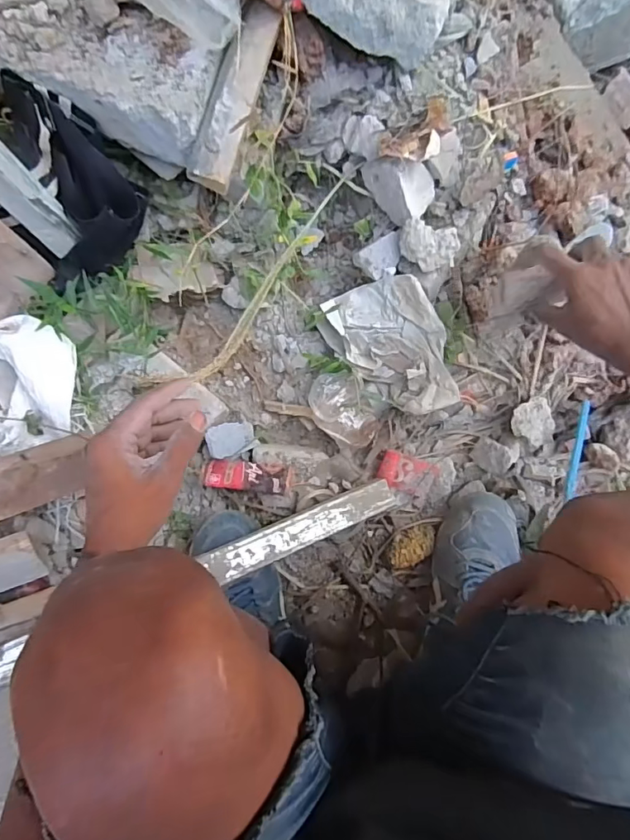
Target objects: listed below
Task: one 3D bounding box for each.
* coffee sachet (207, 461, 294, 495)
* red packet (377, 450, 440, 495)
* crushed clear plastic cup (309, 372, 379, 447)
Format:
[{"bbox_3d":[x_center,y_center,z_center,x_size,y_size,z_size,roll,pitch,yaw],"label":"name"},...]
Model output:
[{"bbox_3d":[-0.078,0.067,0.580,0.100,0.019,0.033,6,86,-2],"label":"coffee sachet"},{"bbox_3d":[0.117,0.069,0.610,0.072,0.019,0.044,18,86,-1],"label":"red packet"},{"bbox_3d":[0.035,-0.012,0.590,0.073,0.040,0.099,-32,88,-4],"label":"crushed clear plastic cup"}]

